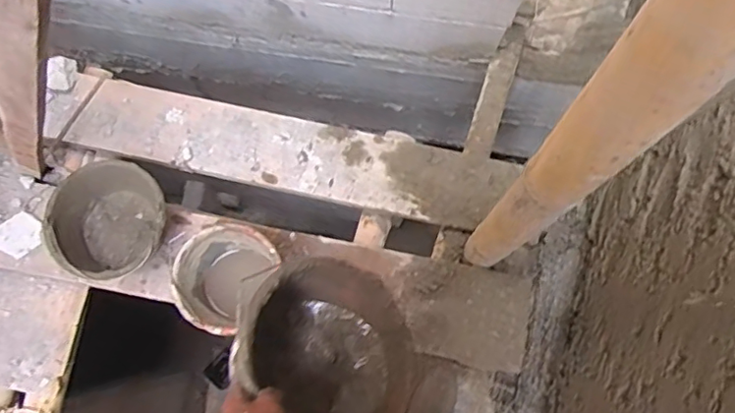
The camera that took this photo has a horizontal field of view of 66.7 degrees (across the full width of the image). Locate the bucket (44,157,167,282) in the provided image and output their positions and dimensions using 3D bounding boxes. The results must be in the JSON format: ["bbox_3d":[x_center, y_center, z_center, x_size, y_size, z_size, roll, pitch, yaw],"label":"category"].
[{"bbox_3d":[-0.600,0.037,1.317,0.257,0.192,0.263,0,78,0],"label":"bucket"}]

